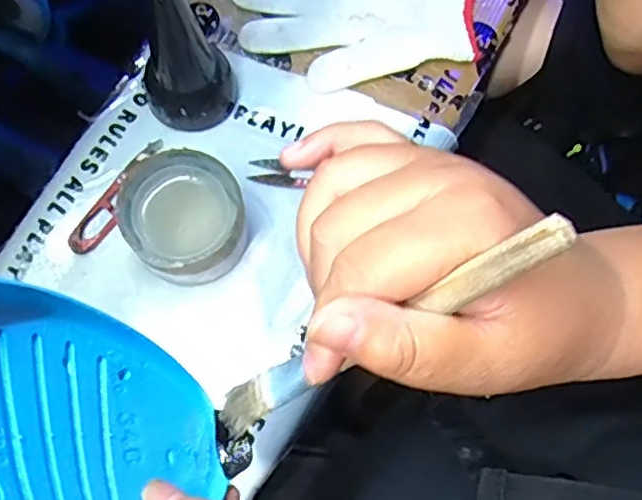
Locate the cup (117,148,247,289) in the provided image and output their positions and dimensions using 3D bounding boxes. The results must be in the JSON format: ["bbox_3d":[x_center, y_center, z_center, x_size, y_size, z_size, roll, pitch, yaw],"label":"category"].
[{"bbox_3d":[-0.094,-0.021,0.446,0.079,0.050,0.086,0,74,-1],"label":"cup"}]

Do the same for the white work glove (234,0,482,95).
[{"bbox_3d":[0.028,-0.196,0.530,0.196,0.011,0.140,19,74,4],"label":"white work glove"}]

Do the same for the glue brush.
[{"bbox_3d":[0.013,0.031,0.214,0.007,0.160,0.016,-2,64,-47],"label":"glue brush"}]

